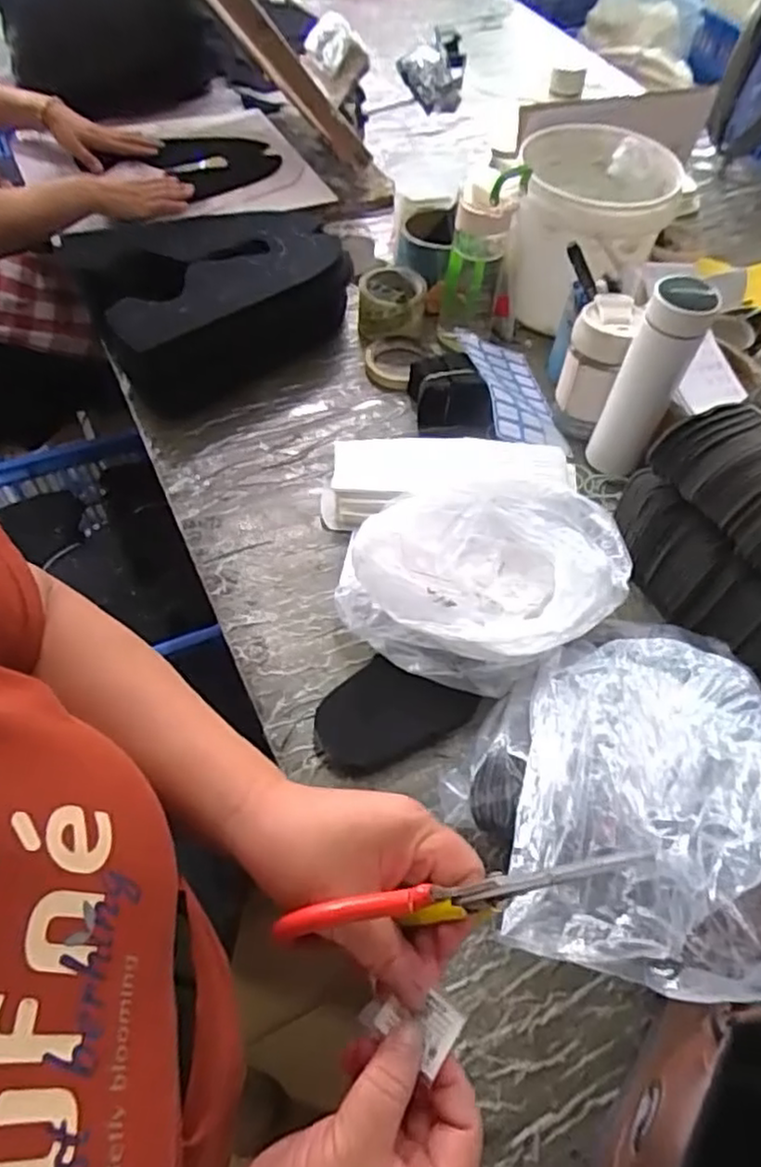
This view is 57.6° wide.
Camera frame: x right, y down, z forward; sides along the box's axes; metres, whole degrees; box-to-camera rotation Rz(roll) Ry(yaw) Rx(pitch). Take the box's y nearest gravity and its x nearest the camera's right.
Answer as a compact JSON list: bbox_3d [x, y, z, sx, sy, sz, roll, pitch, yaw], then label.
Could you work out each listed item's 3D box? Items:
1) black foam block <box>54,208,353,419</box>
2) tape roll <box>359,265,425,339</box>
[{"bbox_3d":[-0.202,-0.367,0.894,0.315,0.119,0.223,-27,61,-20],"label":"black foam block"},{"bbox_3d":[0.015,-0.381,0.949,0.090,0.055,0.099,6,55,1],"label":"tape roll"}]

